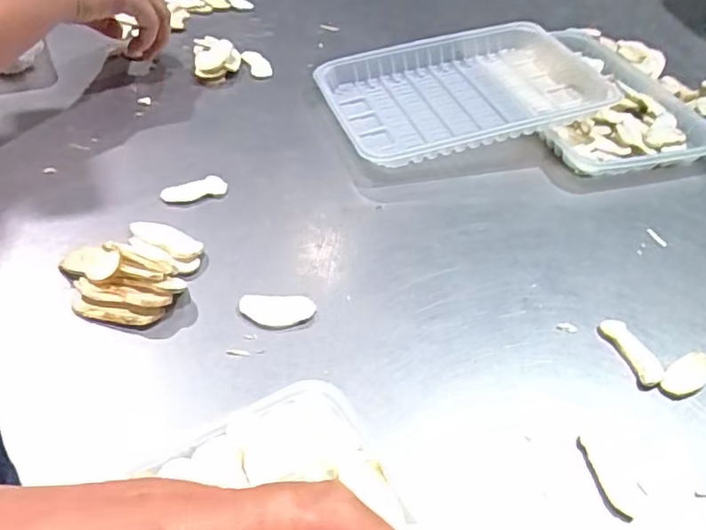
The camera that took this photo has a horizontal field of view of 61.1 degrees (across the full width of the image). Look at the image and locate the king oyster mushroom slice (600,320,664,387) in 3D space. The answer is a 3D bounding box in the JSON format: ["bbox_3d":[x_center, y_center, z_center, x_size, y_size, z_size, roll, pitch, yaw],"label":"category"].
[{"bbox_3d":[0.175,0.054,0.372,0.019,0.004,0.049,-10,46,-16],"label":"king oyster mushroom slice"}]

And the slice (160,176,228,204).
[{"bbox_3d":[-0.120,-0.056,0.451,0.048,0.004,0.020,-17,49,-22],"label":"slice"}]

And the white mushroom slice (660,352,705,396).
[{"bbox_3d":[0.204,0.066,0.362,0.045,0.004,0.019,-26,53,-29],"label":"white mushroom slice"}]

